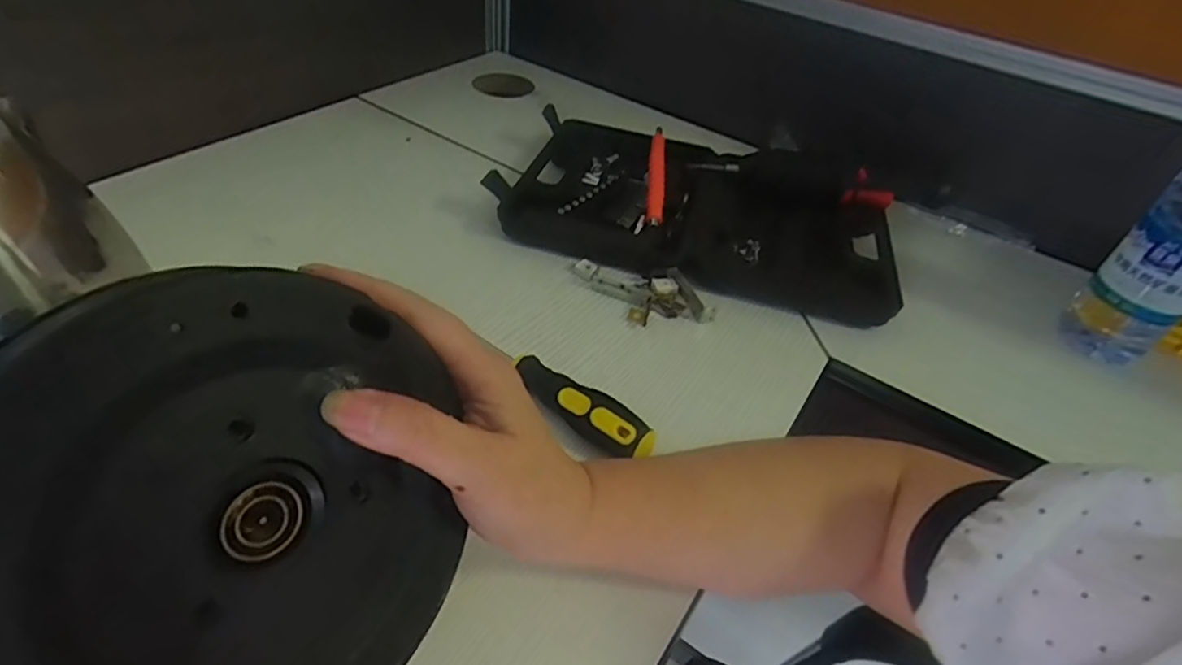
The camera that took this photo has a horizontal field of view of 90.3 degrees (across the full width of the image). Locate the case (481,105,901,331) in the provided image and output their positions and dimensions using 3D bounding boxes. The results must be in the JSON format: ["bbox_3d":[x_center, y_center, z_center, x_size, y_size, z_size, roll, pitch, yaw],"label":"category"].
[{"bbox_3d":[0.098,-0.119,0.544,0.354,0.051,0.214,19,45,11],"label":"case"}]

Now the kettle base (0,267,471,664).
[{"bbox_3d":[-0.101,0.055,0.175,0.012,0.140,0.138,0,6,37],"label":"kettle base"}]

